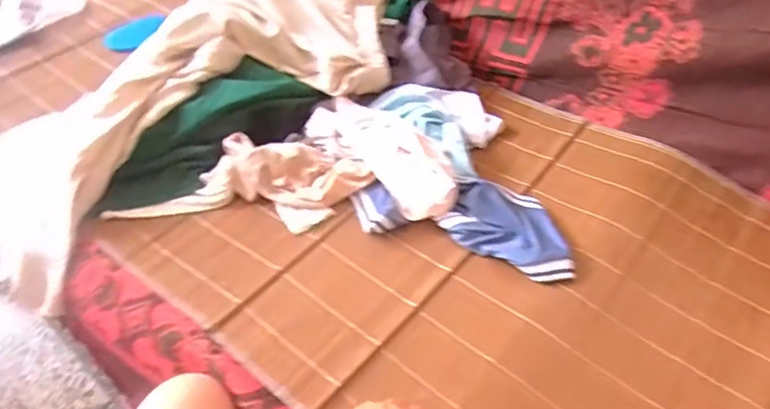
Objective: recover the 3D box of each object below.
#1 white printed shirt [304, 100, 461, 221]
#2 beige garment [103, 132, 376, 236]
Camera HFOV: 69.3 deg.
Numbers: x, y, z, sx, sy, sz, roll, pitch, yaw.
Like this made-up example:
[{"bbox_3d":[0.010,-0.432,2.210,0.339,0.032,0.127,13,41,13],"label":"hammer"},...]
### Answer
[{"bbox_3d":[-0.001,-0.077,0.775,0.264,0.056,0.114,35,57,30],"label":"white printed shirt"},{"bbox_3d":[-0.183,-0.038,0.755,0.324,0.048,0.150,5,47,8],"label":"beige garment"}]

